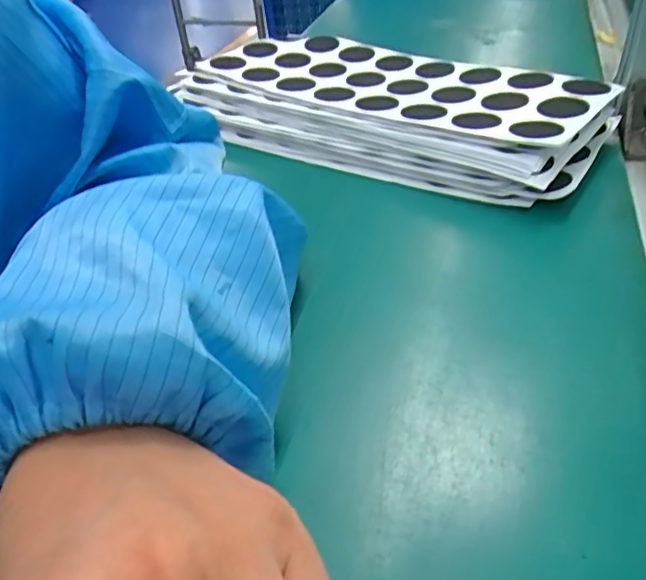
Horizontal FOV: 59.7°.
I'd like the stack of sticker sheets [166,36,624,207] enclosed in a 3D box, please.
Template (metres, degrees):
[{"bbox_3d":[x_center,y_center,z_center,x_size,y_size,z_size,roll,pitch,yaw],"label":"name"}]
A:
[{"bbox_3d":[0.040,-0.131,0.410,0.297,0.046,0.137,22,48,29],"label":"stack of sticker sheets"}]

